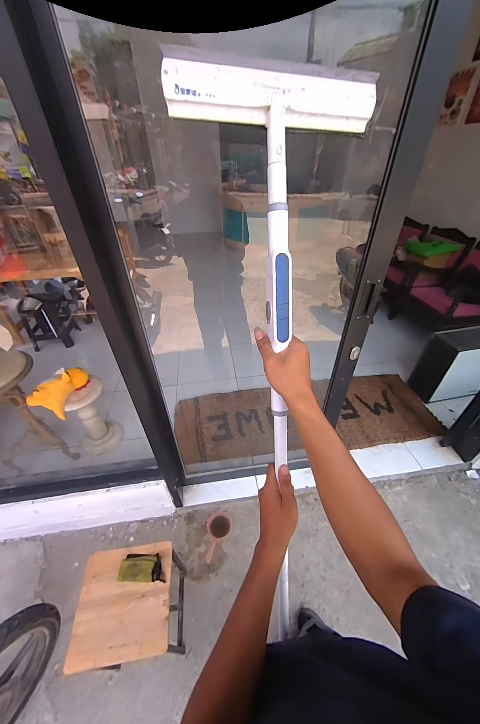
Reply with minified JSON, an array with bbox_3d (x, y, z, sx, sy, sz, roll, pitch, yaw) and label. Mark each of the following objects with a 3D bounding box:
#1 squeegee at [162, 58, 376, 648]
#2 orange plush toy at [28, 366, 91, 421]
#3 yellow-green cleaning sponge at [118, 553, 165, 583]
[{"bbox_3d":[0.075,0.077,0.429,0.267,0.933,0.051,-5,12,-4],"label":"squeegee"},{"bbox_3d":[-0.947,0.136,1.389,0.134,0.174,0.259,3,39,6],"label":"orange plush toy"},{"bbox_3d":[-0.333,0.702,0.900,0.146,0.020,0.076,-1,39,1],"label":"yellow-green cleaning sponge"}]

